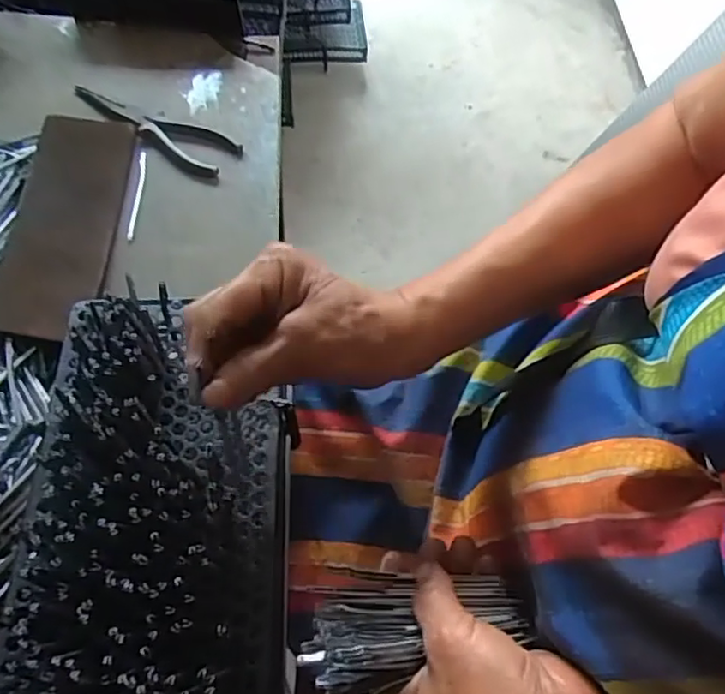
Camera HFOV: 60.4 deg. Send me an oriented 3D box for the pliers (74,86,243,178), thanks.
[{"bbox_3d":[-0.212,-0.226,0.628,0.186,0.009,0.057,30,62,12],"label":"pliers"}]

